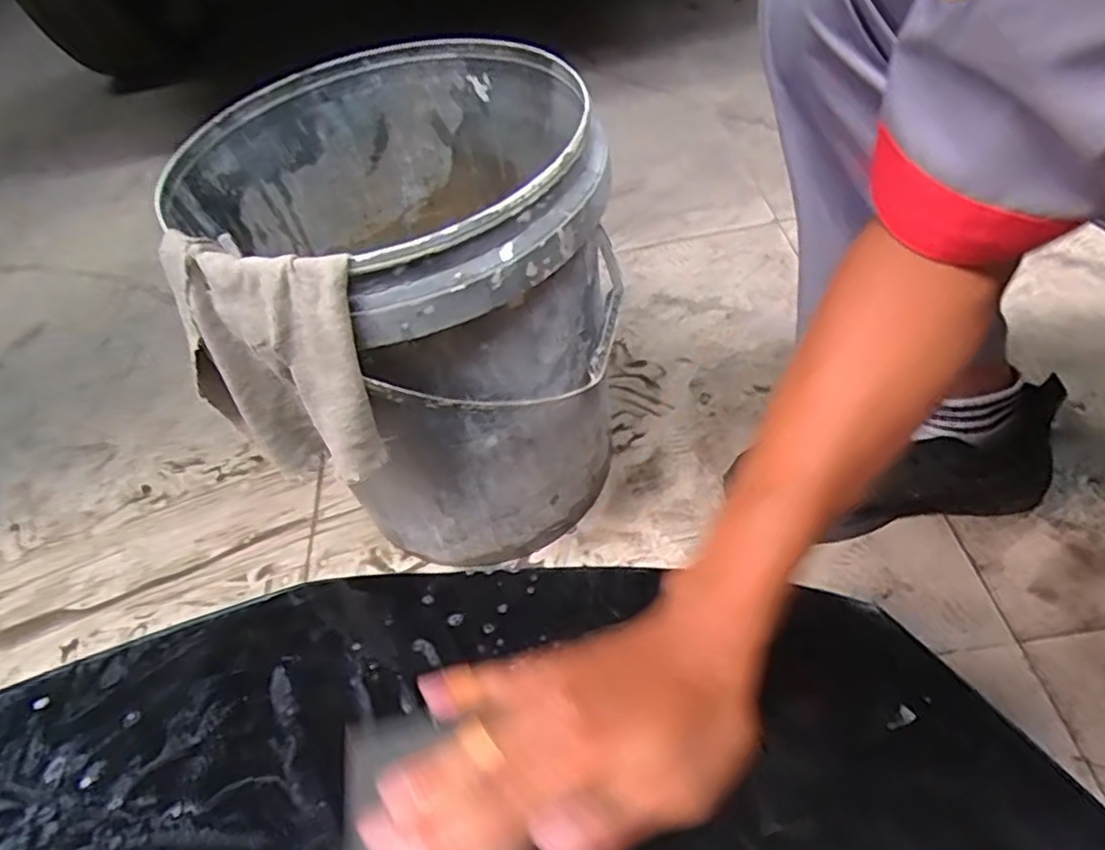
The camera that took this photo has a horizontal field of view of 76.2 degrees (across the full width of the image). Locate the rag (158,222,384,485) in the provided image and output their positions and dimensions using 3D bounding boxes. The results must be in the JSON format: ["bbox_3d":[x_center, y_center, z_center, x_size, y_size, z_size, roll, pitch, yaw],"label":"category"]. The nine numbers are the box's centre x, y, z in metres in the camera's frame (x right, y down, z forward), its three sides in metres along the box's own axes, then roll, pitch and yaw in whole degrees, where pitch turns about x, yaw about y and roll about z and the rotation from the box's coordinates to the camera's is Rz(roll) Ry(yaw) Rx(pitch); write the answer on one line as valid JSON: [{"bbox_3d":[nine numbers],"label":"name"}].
[{"bbox_3d":[-0.174,-0.030,0.460,0.139,0.178,0.042,18,48,21],"label":"rag"}]

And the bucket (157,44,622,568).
[{"bbox_3d":[-0.088,-0.090,0.622,0.289,0.352,0.312,-6,48,7],"label":"bucket"}]

